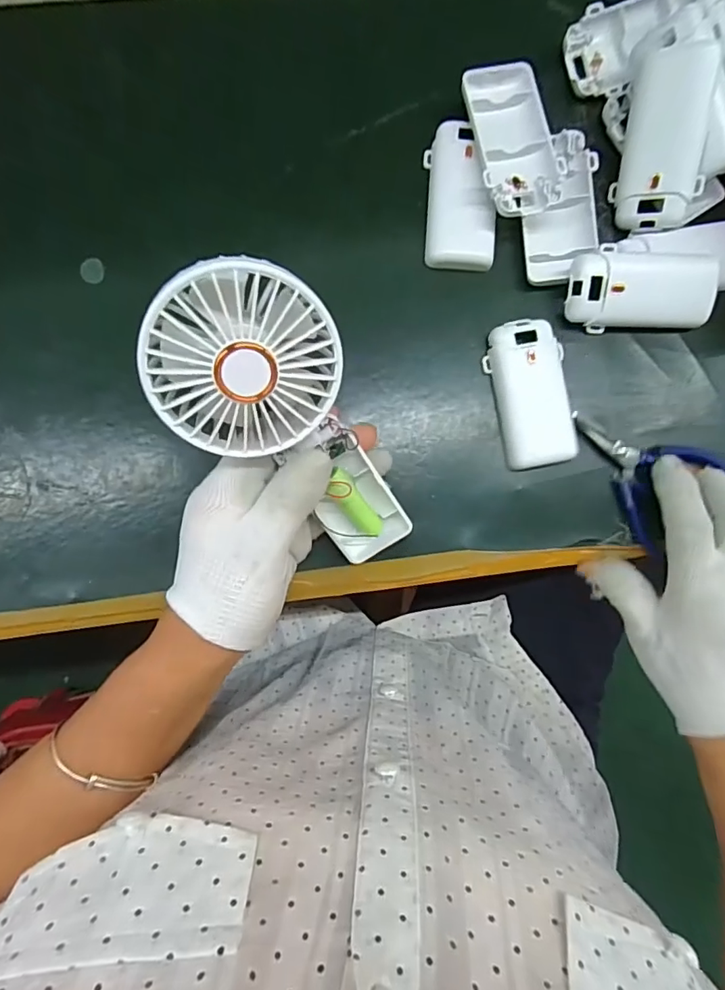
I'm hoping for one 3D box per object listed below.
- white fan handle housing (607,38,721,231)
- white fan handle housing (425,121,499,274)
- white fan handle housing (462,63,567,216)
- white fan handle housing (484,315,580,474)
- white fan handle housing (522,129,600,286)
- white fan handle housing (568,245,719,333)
[{"bbox_3d":[0.188,-0.219,0.317,0.042,0.030,0.093,-3,115,-2],"label":"white fan handle housing"},{"bbox_3d":[0.064,-0.194,0.331,0.044,0.018,0.089,0,87,-2],"label":"white fan handle housing"},{"bbox_3d":[0.095,-0.224,0.326,0.049,0.018,0.098,-15,87,-3],"label":"white fan handle housing"},{"bbox_3d":[0.110,-0.065,0.330,0.046,0.013,0.093,-10,87,-2],"label":"white fan handle housing"},{"bbox_3d":[0.128,-0.184,0.330,0.042,0.020,0.095,1,87,-2],"label":"white fan handle housing"},{"bbox_3d":[0.177,-0.131,0.325,0.091,0.027,0.045,-1,87,-2],"label":"white fan handle housing"}]

